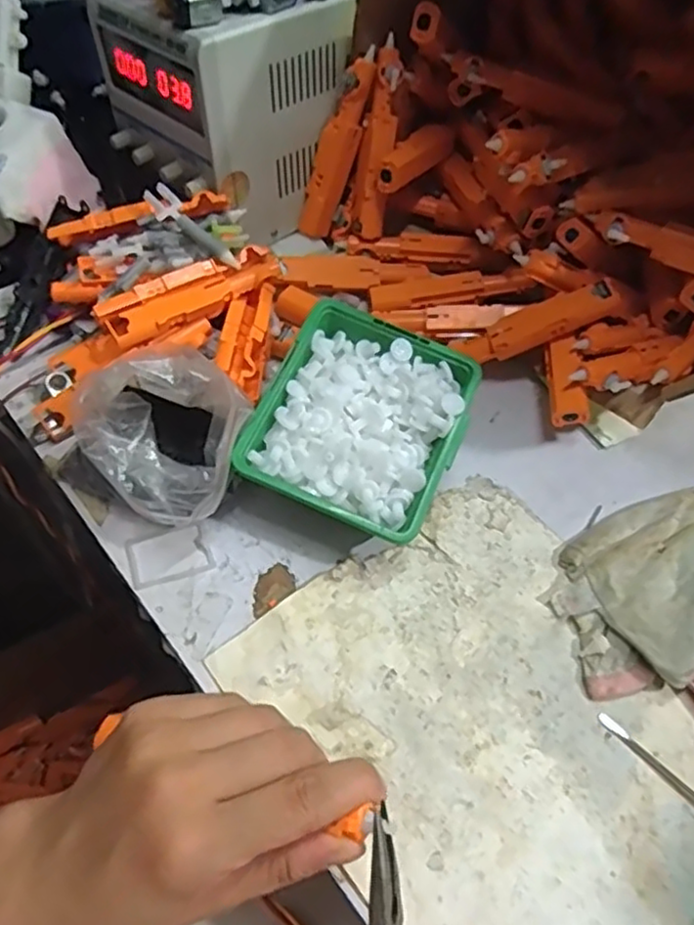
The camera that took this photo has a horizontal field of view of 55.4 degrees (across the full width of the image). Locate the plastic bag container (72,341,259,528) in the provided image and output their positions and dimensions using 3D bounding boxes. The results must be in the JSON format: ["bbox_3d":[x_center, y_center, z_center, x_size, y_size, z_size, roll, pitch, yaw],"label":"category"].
[{"bbox_3d":[-0.097,-0.009,0.371,0.082,0.072,0.089,-35,67,-24],"label":"plastic bag container"}]

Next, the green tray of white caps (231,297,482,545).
[{"bbox_3d":[0.008,-0.018,0.394,0.111,0.058,0.123,24,59,10],"label":"green tray of white caps"}]

